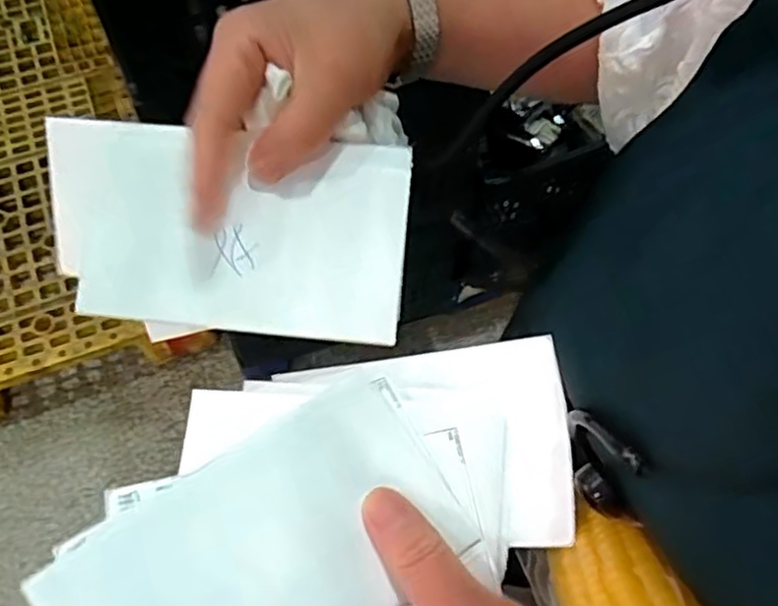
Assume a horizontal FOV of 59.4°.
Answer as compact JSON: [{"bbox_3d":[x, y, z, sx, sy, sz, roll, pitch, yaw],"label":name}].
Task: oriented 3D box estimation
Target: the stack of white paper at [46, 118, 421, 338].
[{"bbox_3d":[-0.066,-0.031,0.288,0.144,0.011,0.086,8,84,-5],"label":"stack of white paper"}]

